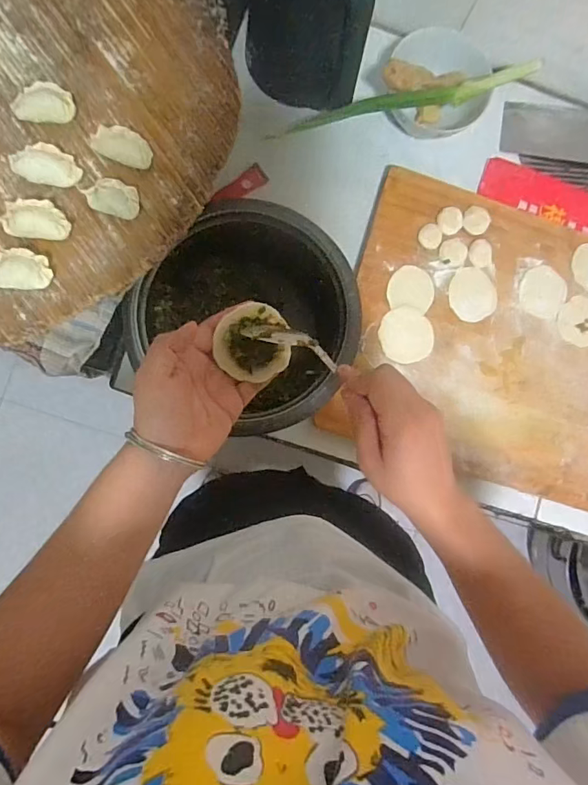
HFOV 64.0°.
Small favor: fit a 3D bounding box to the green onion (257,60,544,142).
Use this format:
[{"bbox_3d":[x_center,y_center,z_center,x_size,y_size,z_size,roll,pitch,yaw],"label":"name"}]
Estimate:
[{"bbox_3d":[0.146,-0.370,0.603,0.349,0.035,0.034,-15,88,-7],"label":"green onion"}]

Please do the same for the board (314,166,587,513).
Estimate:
[{"bbox_3d":[0.348,-0.057,0.646,0.552,0.022,0.392,15,85,-5],"label":"board"}]

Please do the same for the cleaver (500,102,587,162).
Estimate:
[{"bbox_3d":[0.445,-0.373,0.684,0.282,0.035,0.077,8,85,-5],"label":"cleaver"}]

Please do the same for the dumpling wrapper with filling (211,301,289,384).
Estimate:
[{"bbox_3d":[-0.032,-0.041,0.384,0.058,0.009,0.060,-1,101,-15],"label":"dumpling wrapper with filling"}]

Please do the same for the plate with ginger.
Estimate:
[{"bbox_3d":[0.189,-0.402,0.617,0.132,0.086,0.123,0,86,-6],"label":"plate with ginger"}]

